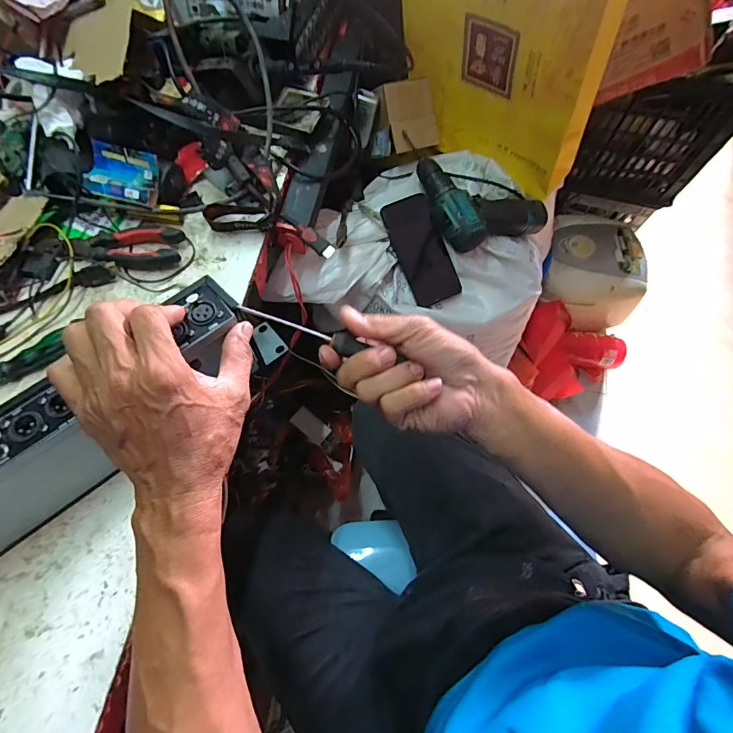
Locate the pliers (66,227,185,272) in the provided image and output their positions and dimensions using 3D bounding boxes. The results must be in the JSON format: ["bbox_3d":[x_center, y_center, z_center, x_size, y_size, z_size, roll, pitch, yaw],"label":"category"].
[{"bbox_3d":[-0.268,-0.135,0.477,0.110,0.028,0.044,-3,67,-2],"label":"pliers"}]

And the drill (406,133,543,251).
[{"bbox_3d":[0.171,-0.291,0.688,0.186,0.079,0.203,-27,70,-11],"label":"drill"}]

